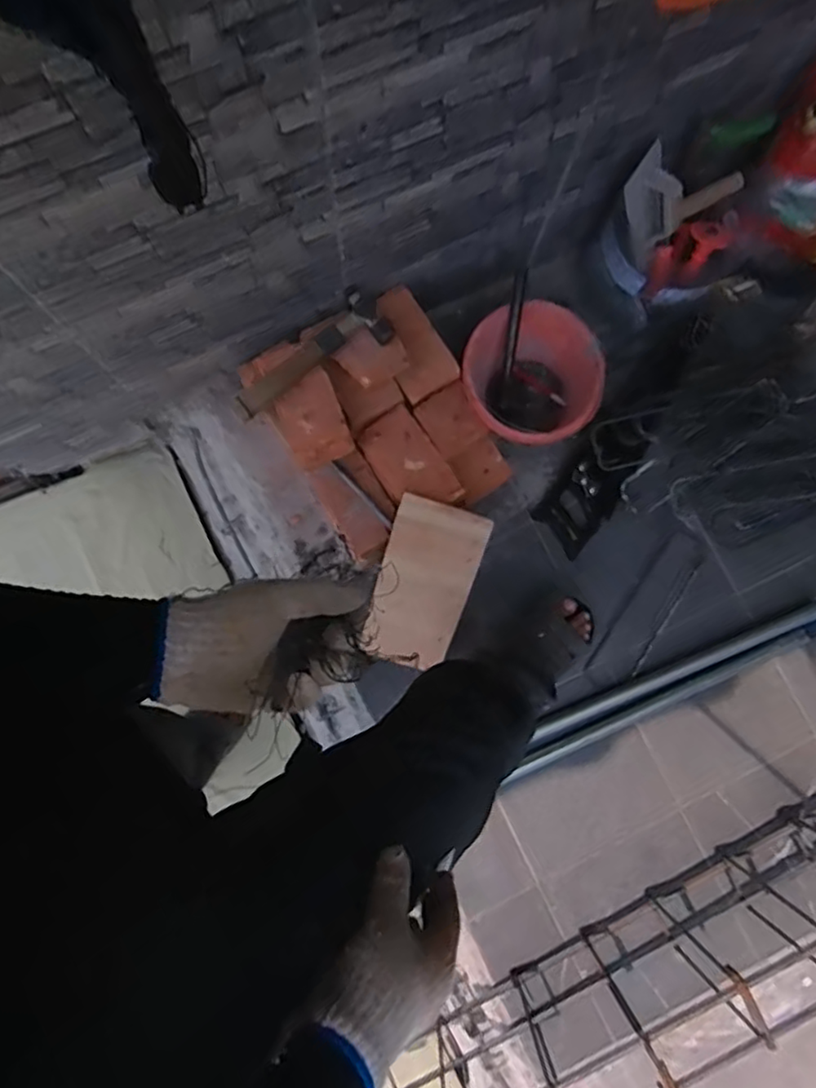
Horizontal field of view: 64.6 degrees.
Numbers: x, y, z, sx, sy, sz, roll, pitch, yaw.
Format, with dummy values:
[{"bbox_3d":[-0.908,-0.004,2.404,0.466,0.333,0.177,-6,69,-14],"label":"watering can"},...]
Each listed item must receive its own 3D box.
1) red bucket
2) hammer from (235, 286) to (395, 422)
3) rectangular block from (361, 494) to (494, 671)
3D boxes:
[{"bbox_3d":[0.229,-0.306,1.225,0.239,0.199,0.246,0,81,-2],"label":"red bucket"},{"bbox_3d":[-0.172,-0.319,1.098,0.288,0.032,0.110,-37,84,-7],"label":"hammer"},{"bbox_3d":[0.027,0.078,1.168,0.162,0.023,0.308,18,106,2],"label":"rectangular block"}]

